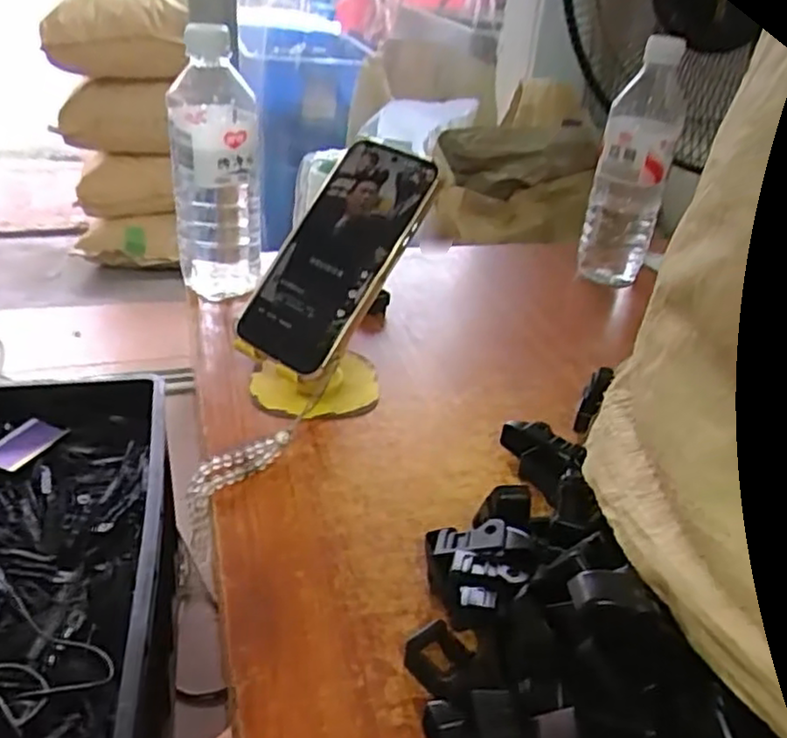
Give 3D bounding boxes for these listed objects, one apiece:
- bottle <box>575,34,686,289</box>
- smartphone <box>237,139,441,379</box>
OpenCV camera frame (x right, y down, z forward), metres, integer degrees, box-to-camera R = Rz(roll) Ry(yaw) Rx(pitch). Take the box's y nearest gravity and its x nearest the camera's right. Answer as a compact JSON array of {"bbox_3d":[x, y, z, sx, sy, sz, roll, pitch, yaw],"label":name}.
[{"bbox_3d":[0.227,-0.186,0.665,0.063,0.227,0.056,13,33,11],"label":"bottle"},{"bbox_3d":[-0.038,-0.077,0.465,0.079,0.010,0.164,28,82,29],"label":"smartphone"}]

